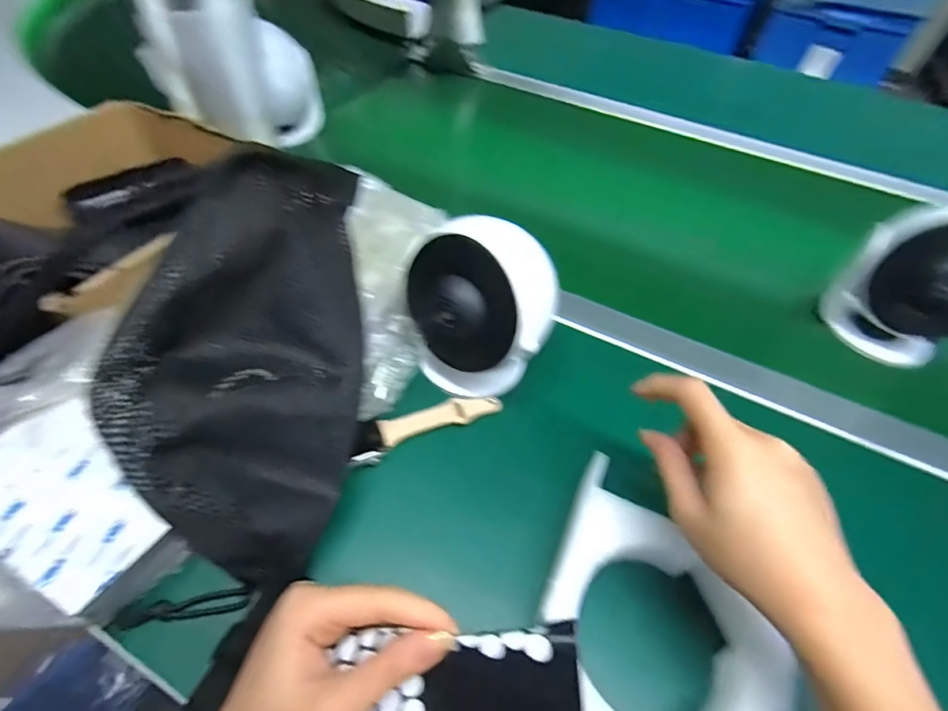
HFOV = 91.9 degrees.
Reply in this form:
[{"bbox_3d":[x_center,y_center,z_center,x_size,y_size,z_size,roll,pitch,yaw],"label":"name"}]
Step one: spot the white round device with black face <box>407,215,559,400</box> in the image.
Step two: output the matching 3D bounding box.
[{"bbox_3d":[0.001,-0.027,0.326,0.104,0.118,0.077,6,51,1],"label":"white round device with black face"}]

